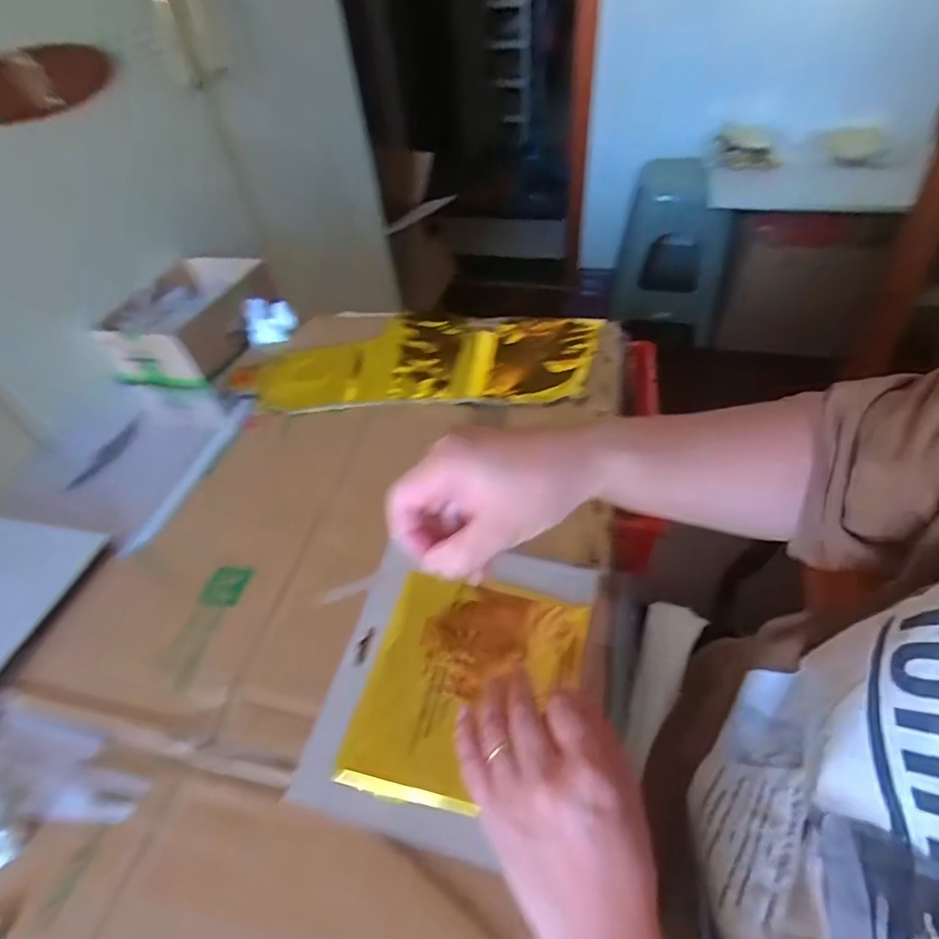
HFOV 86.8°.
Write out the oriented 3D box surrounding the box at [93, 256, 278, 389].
[{"bbox_3d":[-0.352,-0.193,0.627,0.149,0.066,0.198,14,51,18],"label":"box"}]

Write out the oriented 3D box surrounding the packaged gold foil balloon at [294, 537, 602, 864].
[{"bbox_3d":[-0.007,0.138,0.336,0.160,0.011,0.189,12,53,8],"label":"packaged gold foil balloon"}]

